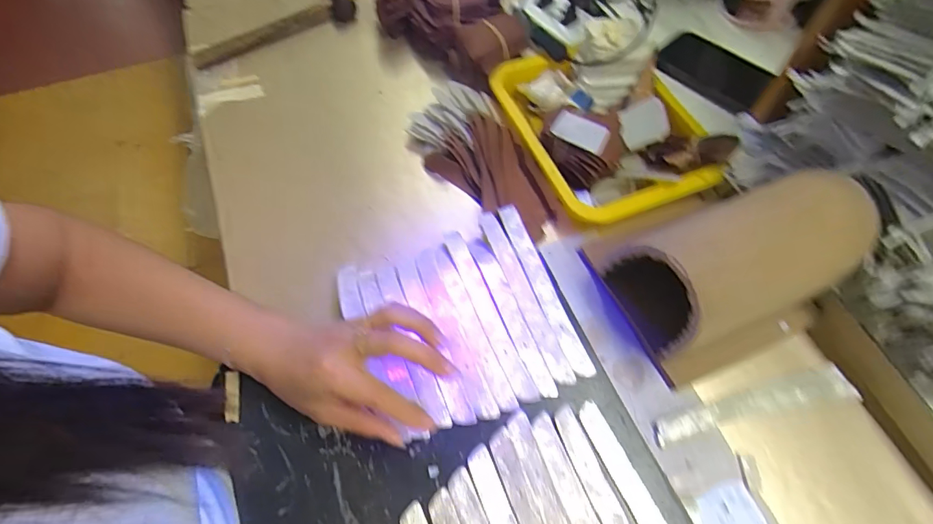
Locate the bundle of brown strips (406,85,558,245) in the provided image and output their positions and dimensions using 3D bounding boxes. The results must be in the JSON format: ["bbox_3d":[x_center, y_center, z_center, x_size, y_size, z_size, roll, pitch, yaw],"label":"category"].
[{"bbox_3d":[0.017,-0.120,0.528,0.110,0.036,0.232,-24,65,-13],"label":"bundle of brown strips"}]

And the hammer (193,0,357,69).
[{"bbox_3d":[-0.284,-0.347,0.660,0.243,0.033,0.073,-32,67,-16],"label":"hammer"}]

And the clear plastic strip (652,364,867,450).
[{"bbox_3d":[0.261,0.129,0.406,0.195,0.008,0.031,-9,65,-7],"label":"clear plastic strip"}]

